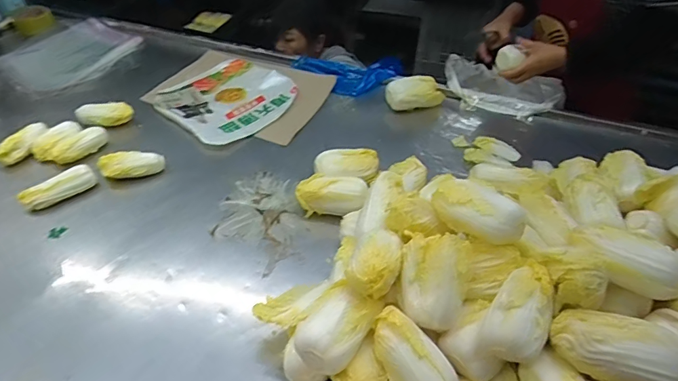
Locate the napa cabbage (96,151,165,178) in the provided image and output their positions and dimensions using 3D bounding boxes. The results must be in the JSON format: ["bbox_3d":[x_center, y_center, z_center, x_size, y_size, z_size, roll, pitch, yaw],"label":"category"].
[{"bbox_3d":[-0.433,-0.052,0.917,0.127,0.048,0.044,-8,45,-11],"label":"napa cabbage"}]

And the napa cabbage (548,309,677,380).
[{"bbox_3d":[0.334,0.191,0.526,0.145,0.056,0.076,8,44,5],"label":"napa cabbage"}]

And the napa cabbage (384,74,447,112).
[{"bbox_3d":[0.198,-0.247,1.140,0.152,0.062,0.073,-8,45,-11],"label":"napa cabbage"}]

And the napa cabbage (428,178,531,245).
[{"bbox_3d":[0.204,0.027,0.649,0.060,0.066,0.137,-28,52,-28],"label":"napa cabbage"}]

